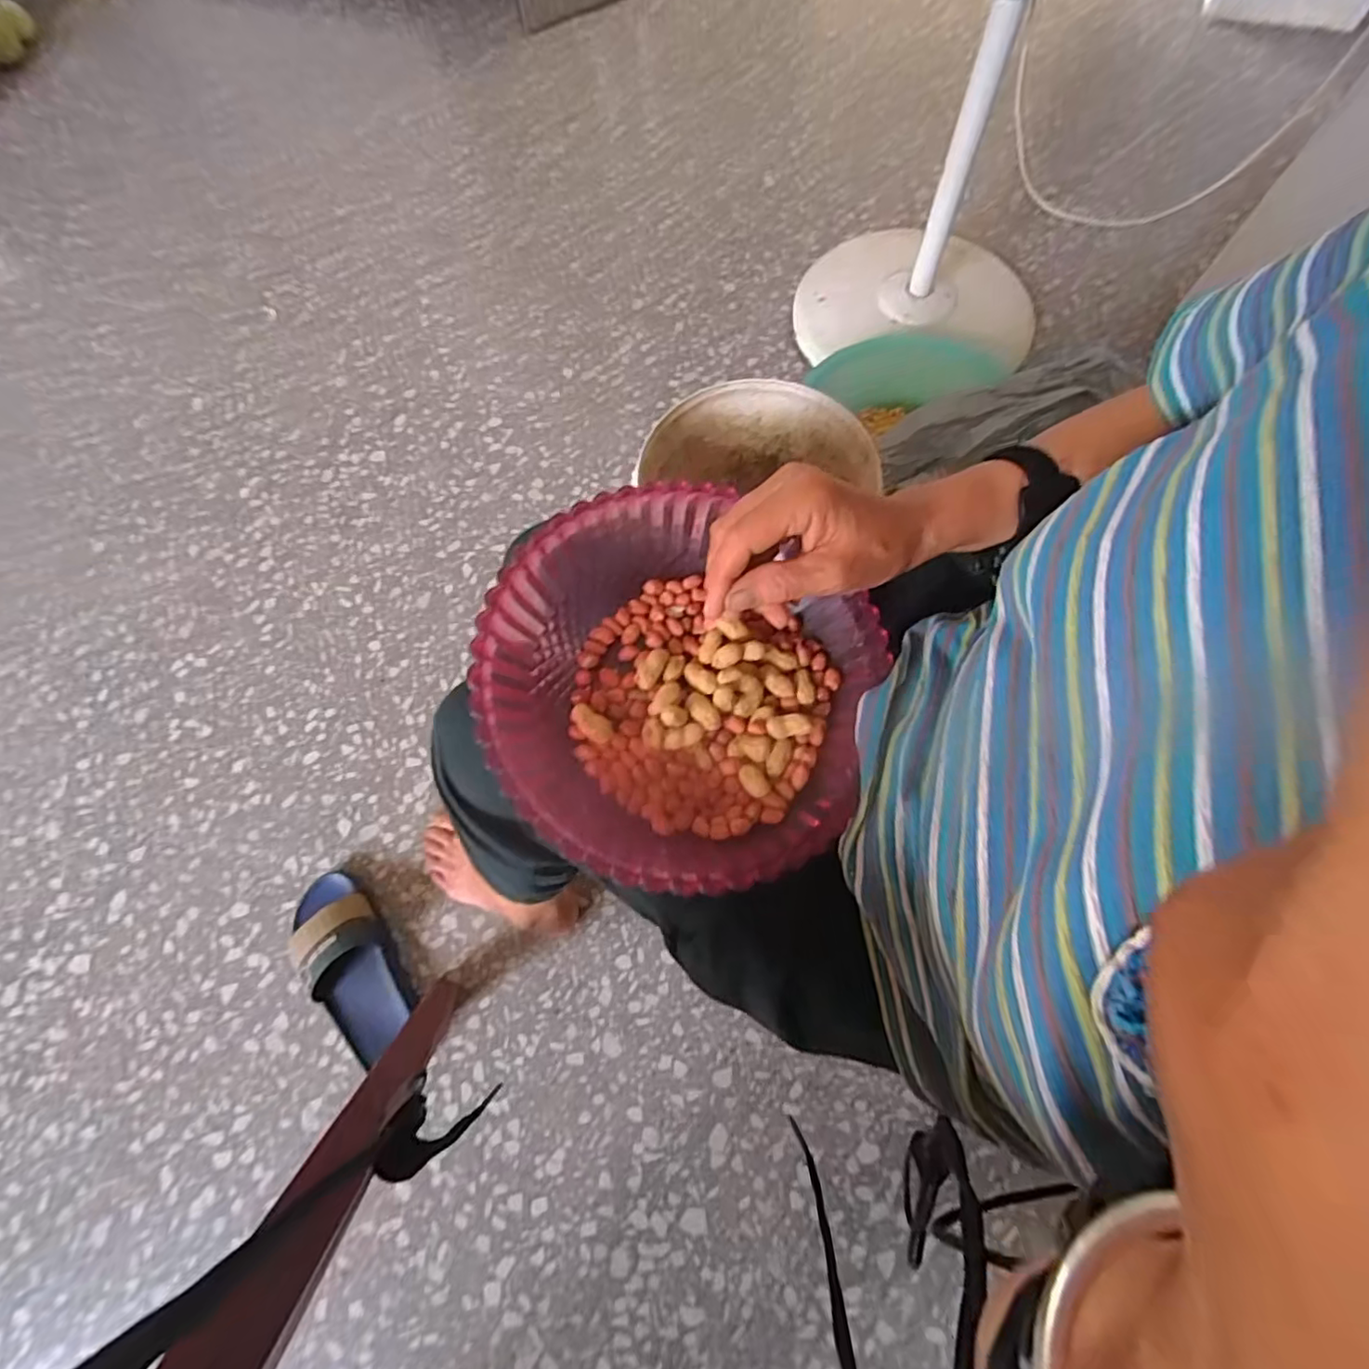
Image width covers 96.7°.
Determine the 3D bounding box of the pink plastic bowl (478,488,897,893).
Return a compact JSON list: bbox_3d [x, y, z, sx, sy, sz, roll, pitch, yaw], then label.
[{"bbox_3d":[-0.001,0.000,0.352,0.220,0.067,0.211,-1,68,2],"label":"pink plastic bowl"}]

